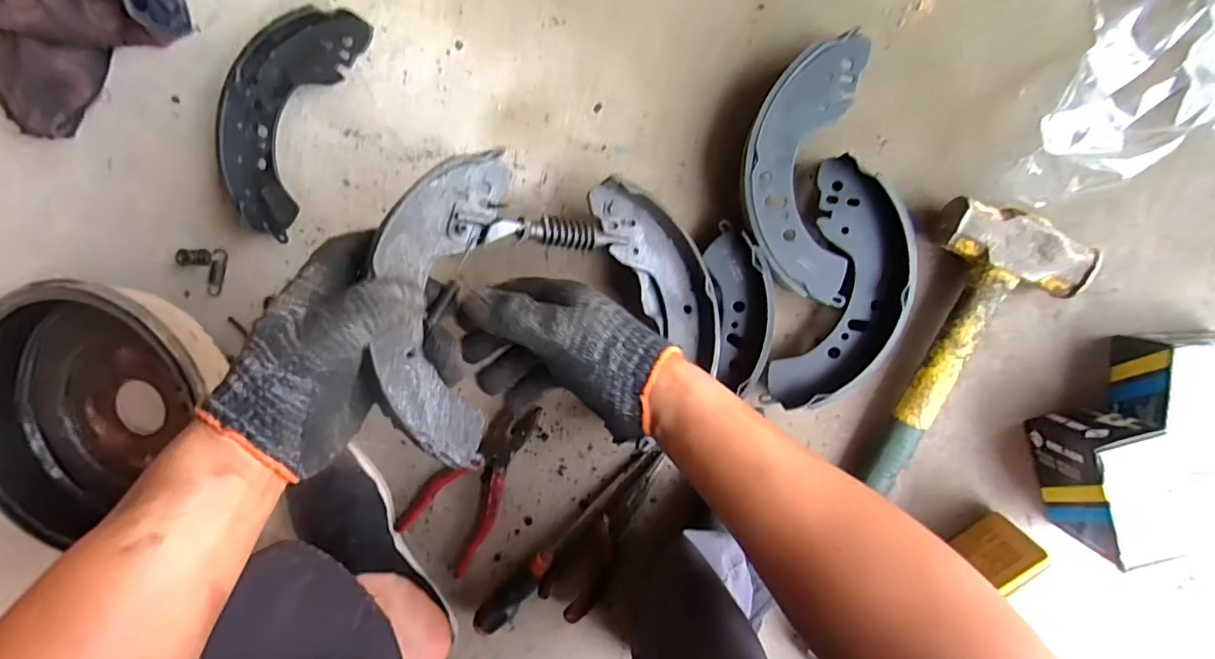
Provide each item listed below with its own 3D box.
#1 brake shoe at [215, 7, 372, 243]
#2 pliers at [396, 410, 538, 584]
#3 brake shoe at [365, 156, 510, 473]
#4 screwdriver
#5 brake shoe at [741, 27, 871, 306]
[{"bbox_3d":[-0.293,-0.194,0.479,0.090,0.038,0.209,29,100,2],"label":"brake shoe"},{"bbox_3d":[-0.128,0.151,0.523,0.081,0.017,0.189,36,101,1],"label":"pliers"},{"bbox_3d":[-0.112,-0.017,0.351,0.071,0.048,0.202,7,85,-32],"label":"brake shoe"},{"bbox_3d":[-0.045,0.209,0.517,0.028,0.023,0.239,44,101,0],"label":"screwdriver"},{"bbox_3d":[0.154,-0.126,0.425,0.091,0.032,0.201,4,98,7],"label":"brake shoe"}]

